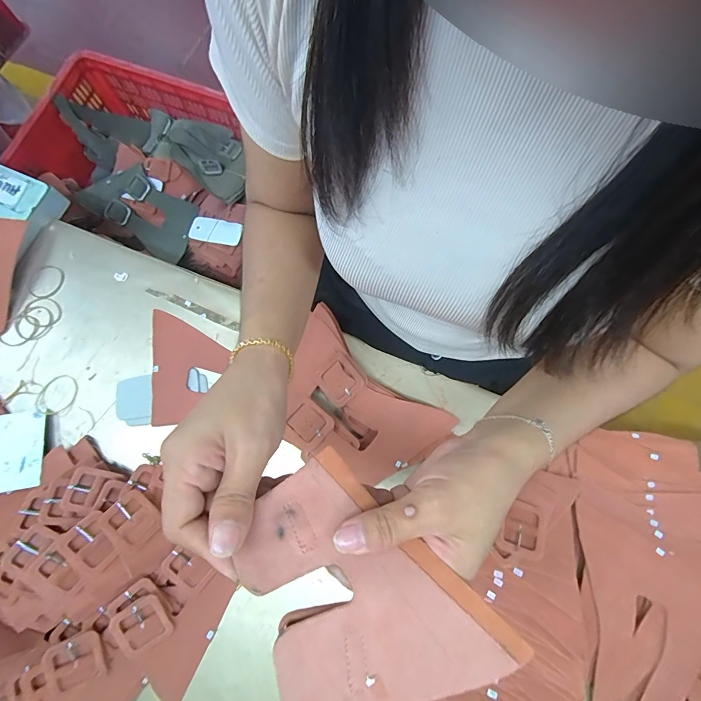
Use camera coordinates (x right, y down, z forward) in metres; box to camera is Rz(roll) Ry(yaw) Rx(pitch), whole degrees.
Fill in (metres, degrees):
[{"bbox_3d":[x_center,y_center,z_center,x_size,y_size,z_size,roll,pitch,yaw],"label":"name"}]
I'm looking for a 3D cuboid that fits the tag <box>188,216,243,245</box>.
[{"bbox_3d":[-0.267,-0.239,0.764,0.105,0.007,0.052,12,78,9],"label":"tag"}]

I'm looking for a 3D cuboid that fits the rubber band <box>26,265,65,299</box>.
[{"bbox_3d":[-0.408,-0.092,0.514,0.044,0.004,0.048,1,79,-4],"label":"rubber band"}]

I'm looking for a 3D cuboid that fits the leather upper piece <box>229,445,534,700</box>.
[{"bbox_3d":[0.000,0.133,0.200,0.139,0.018,0.096,42,76,14],"label":"leather upper piece"}]

